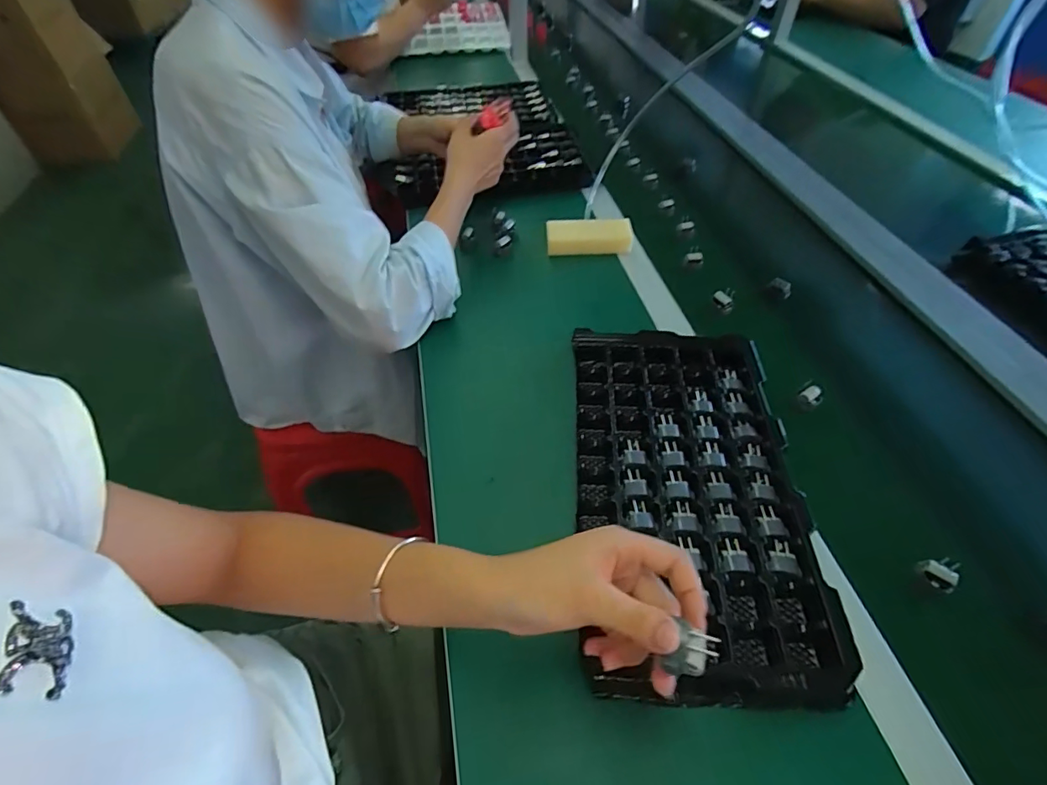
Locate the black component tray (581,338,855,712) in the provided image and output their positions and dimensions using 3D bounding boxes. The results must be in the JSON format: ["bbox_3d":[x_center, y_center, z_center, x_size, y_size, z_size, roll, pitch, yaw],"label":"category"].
[{"bbox_3d":[0.153,0.082,0.474,0.198,0.048,0.364,1,49,2],"label":"black component tray"}]

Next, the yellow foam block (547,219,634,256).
[{"bbox_3d":[0.095,-0.226,0.726,0.121,0.032,0.043,-2,49,-1],"label":"yellow foam block"}]

